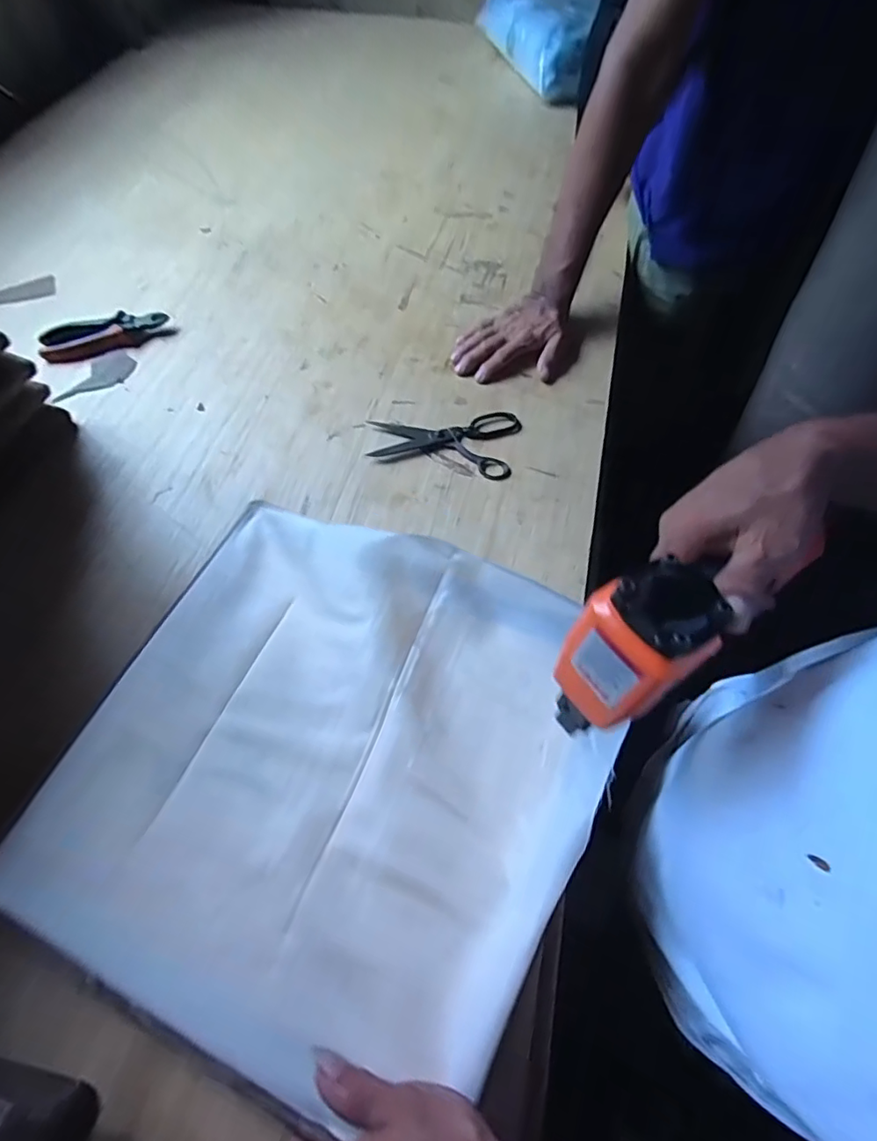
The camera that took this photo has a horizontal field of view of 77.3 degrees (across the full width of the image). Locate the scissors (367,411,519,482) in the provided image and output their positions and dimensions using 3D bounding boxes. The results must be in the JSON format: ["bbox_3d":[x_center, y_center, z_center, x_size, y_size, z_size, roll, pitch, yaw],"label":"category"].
[{"bbox_3d":[0.006,-0.167,0.680,0.177,0.008,0.099,10,61,7],"label":"scissors"}]

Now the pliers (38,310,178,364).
[{"bbox_3d":[-0.455,-0.321,0.751,0.170,0.023,0.055,-15,61,-7],"label":"pliers"}]

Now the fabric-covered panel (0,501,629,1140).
[{"bbox_3d":[-0.082,0.143,0.451,0.392,0.035,0.408,25,66,13],"label":"fabric-covered panel"}]

